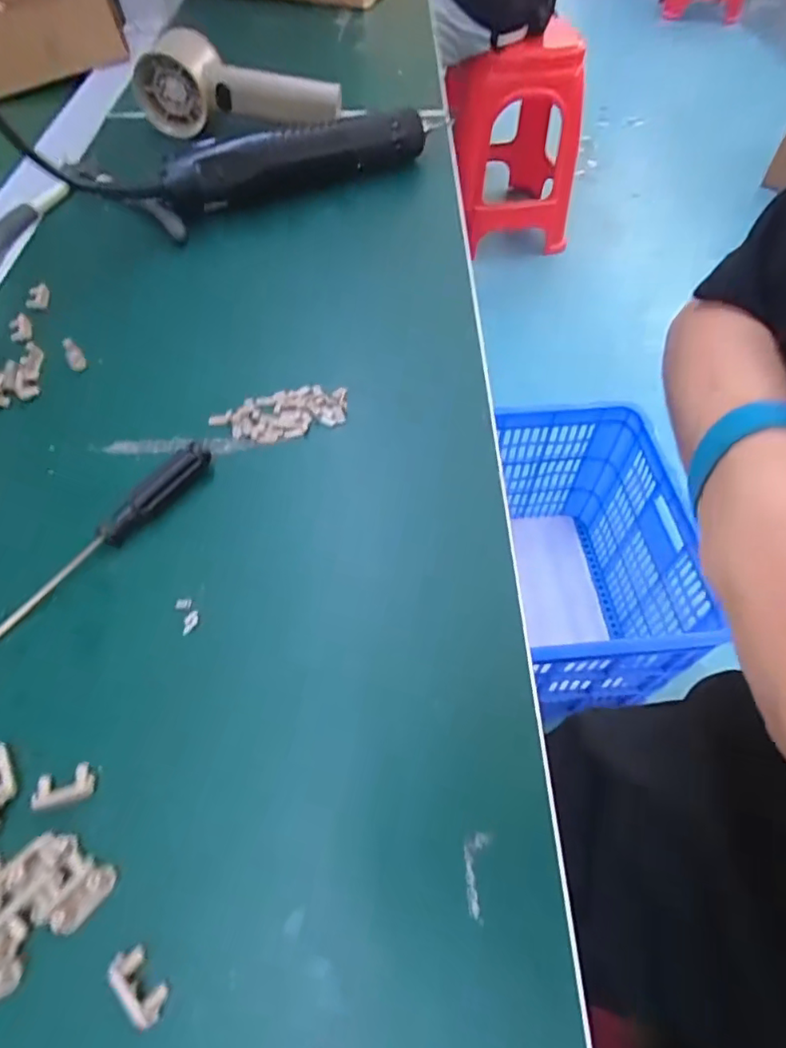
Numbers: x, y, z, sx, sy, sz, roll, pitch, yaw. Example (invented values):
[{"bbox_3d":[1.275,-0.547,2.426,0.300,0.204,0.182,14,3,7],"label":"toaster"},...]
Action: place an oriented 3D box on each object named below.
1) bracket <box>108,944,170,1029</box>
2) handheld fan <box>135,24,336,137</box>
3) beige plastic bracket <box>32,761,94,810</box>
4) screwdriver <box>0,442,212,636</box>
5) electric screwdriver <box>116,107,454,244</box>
[{"bbox_3d":[-0.073,0.132,0.158,0.021,0.007,0.009,38,63,23],"label":"bracket"},{"bbox_3d":[-0.123,-0.353,0.444,0.158,0.051,0.052,10,56,6],"label":"handheld fan"},{"bbox_3d":[-0.111,0.089,0.185,0.019,0.004,0.012,-18,57,-12],"label":"beige plastic bracket"},{"bbox_3d":[-0.126,0.012,0.233,0.015,0.014,0.131,27,59,17],"label":"screwdriver"},{"bbox_3d":[-0.069,-0.266,0.396,0.244,0.037,0.037,-29,60,-19],"label":"electric screwdriver"}]

